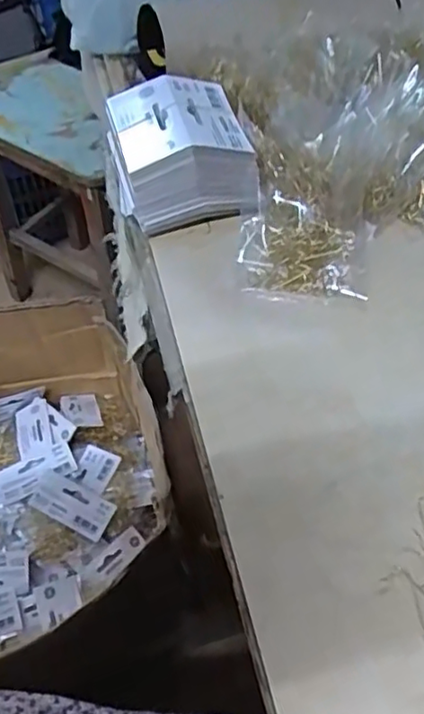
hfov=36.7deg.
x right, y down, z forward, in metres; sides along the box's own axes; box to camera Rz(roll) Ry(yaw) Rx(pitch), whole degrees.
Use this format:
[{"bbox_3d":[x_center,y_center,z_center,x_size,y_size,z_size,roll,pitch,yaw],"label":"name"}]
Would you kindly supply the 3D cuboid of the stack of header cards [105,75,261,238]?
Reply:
[{"bbox_3d":[-0.026,-0.163,0.509,0.100,0.066,0.112,-10,52,-9],"label":"stack of header cards"}]

